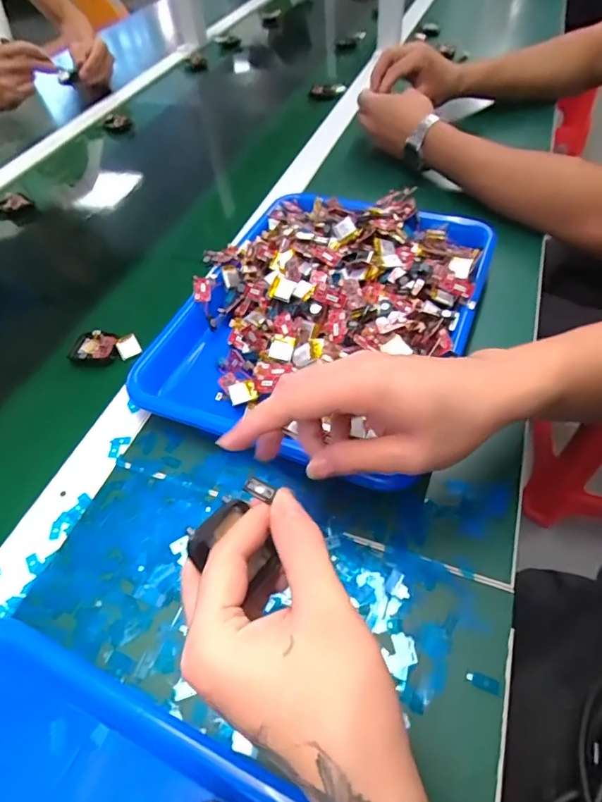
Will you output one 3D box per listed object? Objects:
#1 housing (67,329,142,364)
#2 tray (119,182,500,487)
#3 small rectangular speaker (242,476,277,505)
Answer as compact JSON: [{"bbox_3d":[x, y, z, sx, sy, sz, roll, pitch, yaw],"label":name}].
[{"bbox_3d":[-0.189,-0.054,0.458,0.066,0.011,0.036,-4,52,1],"label":"housing"},{"bbox_3d":[0.024,-0.096,0.437,0.254,0.056,0.336,17,55,17],"label":"tray"},{"bbox_3d":[-0.019,0.042,0.224,0.014,0.006,0.008,18,55,18],"label":"small rectangular speaker"}]

